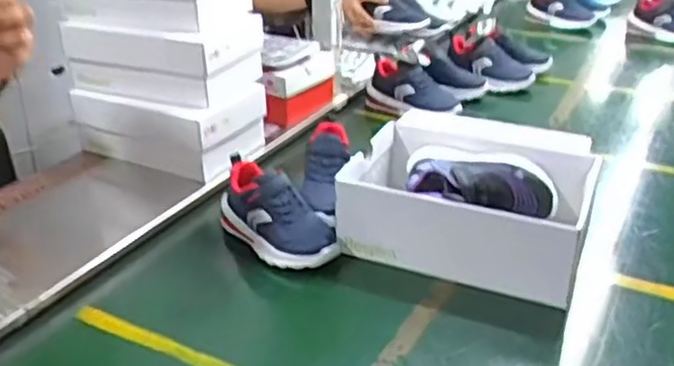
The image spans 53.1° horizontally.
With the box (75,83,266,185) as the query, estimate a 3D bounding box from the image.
[{"bbox_3d":[-0.280,-0.105,1.118,0.291,0.119,0.174,6,27,22],"label":"box"}]

